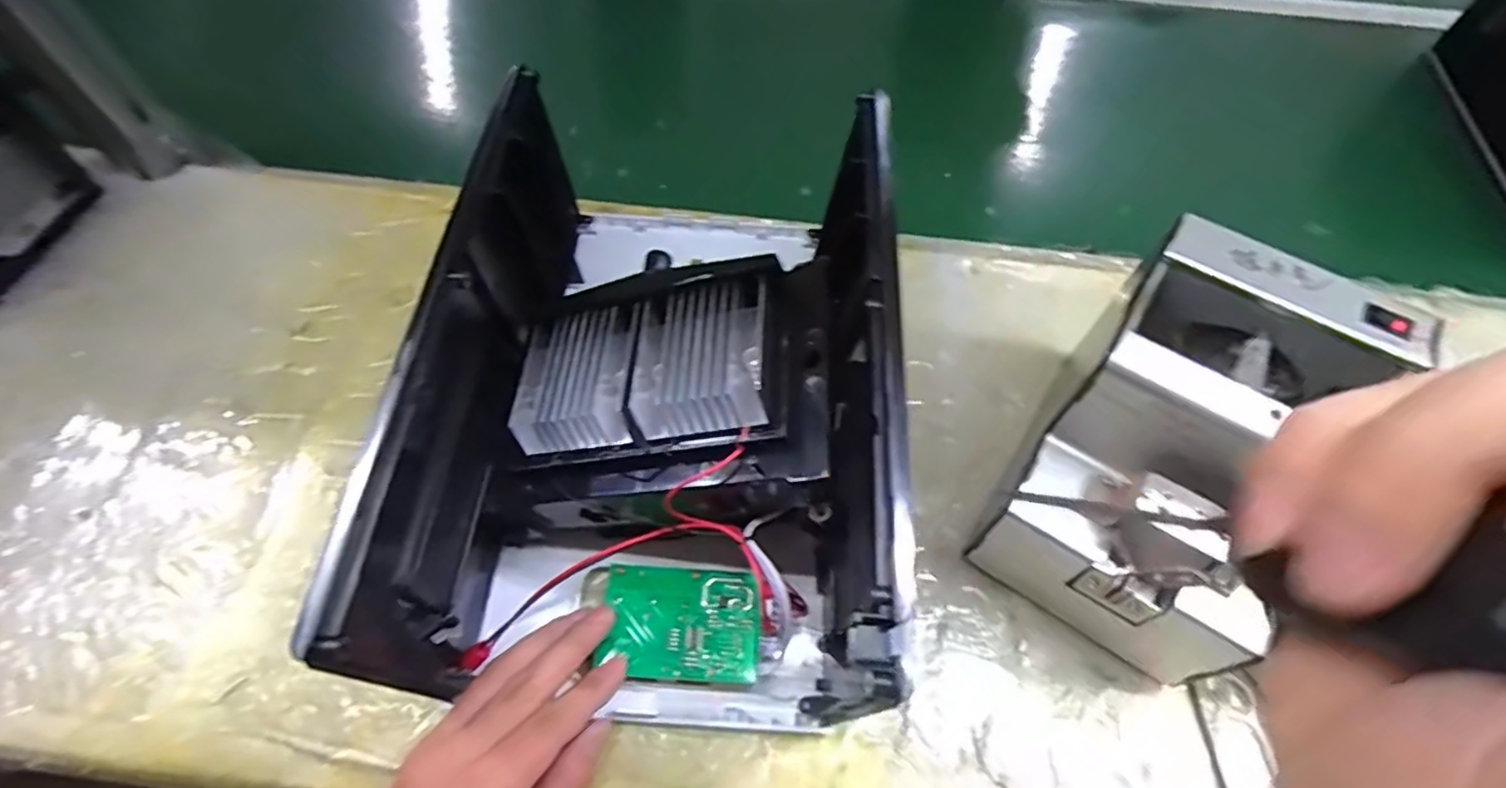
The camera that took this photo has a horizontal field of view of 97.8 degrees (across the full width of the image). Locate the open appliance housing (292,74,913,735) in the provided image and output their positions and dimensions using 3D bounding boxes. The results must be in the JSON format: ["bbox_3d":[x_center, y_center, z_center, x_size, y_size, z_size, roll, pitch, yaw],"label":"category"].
[{"bbox_3d":[-0.047,-0.004,0.364,0.228,0.142,0.322,3,59,0],"label":"open appliance housing"}]

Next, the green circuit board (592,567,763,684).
[{"bbox_3d":[-0.038,0.122,0.351,0.082,0.009,0.055,2,59,0],"label":"green circuit board"}]

